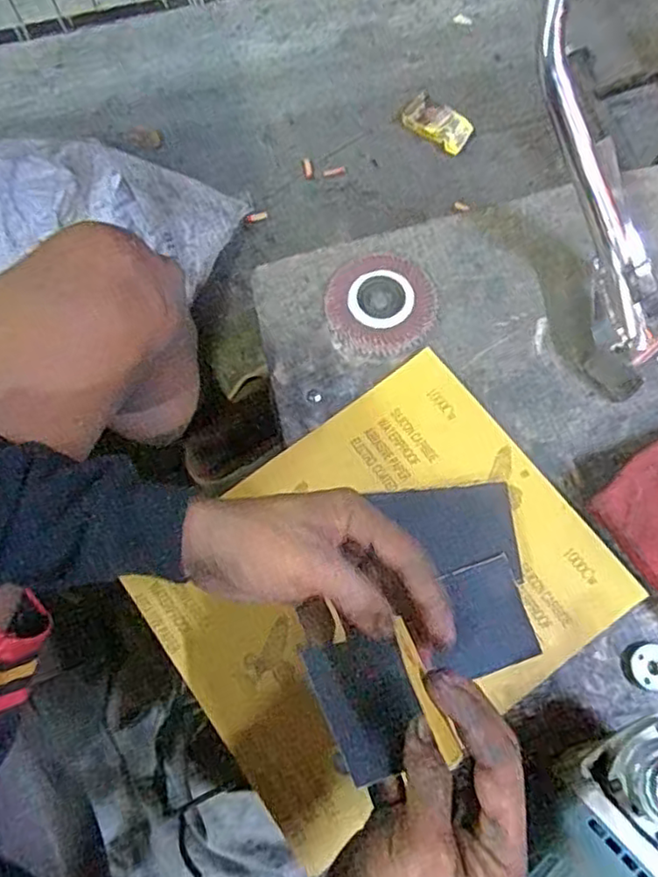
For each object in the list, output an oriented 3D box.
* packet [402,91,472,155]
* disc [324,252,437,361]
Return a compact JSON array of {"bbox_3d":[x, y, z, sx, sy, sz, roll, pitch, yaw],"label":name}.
[{"bbox_3d":[0.175,-0.506,1.073,0.118,0.034,0.061,40,77,11],"label":"packet"},{"bbox_3d":[0.040,-0.104,0.511,0.081,0.010,0.086,0,73,0],"label":"disc"}]

